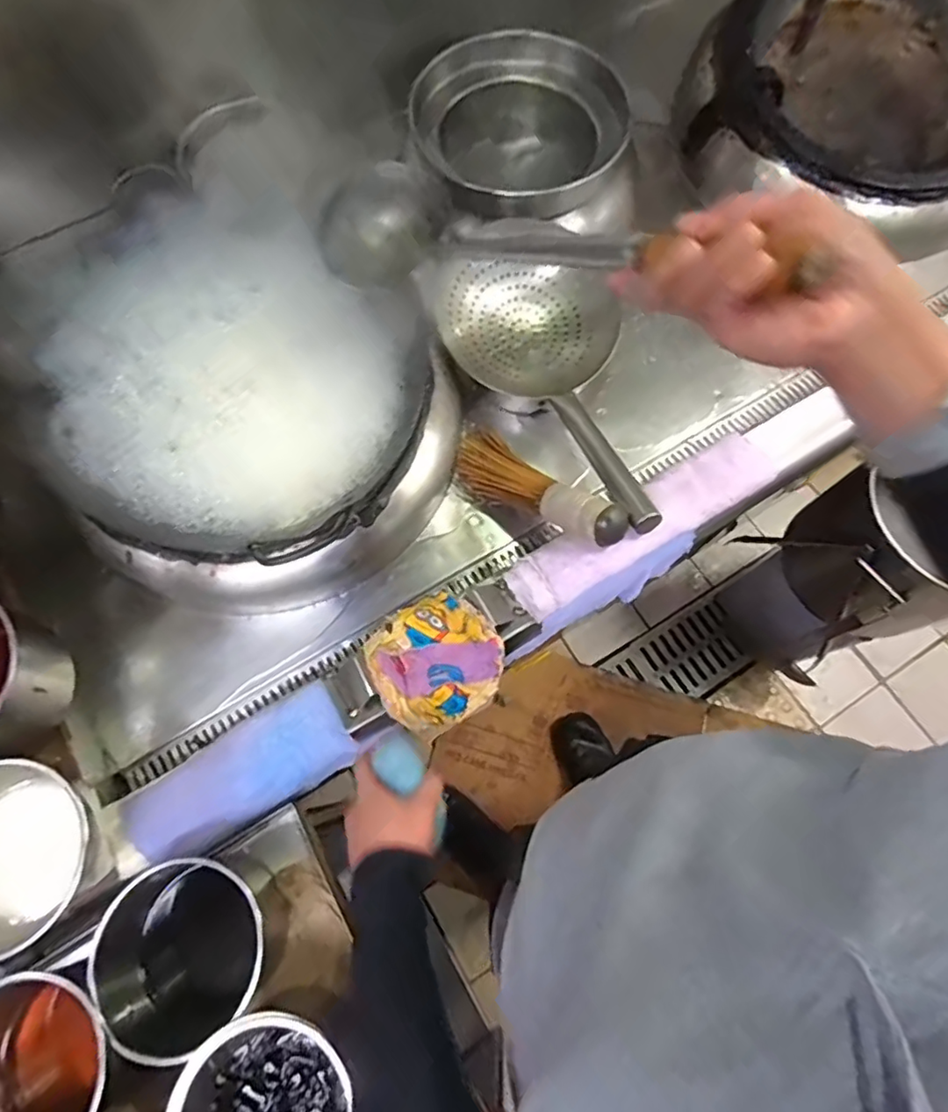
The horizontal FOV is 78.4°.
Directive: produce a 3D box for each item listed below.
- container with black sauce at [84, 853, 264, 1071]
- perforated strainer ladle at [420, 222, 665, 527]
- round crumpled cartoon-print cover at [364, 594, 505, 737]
[{"bbox_3d":[-0.277,0.386,0.588,0.154,0.114,0.150,0,71,1],"label":"container with black sauce"},{"bbox_3d":[0.111,-0.218,0.750,0.212,0.119,0.443,-24,59,-7],"label":"perforated strainer ladle"},{"bbox_3d":[-0.045,0.116,0.661,0.140,0.038,0.141,-35,74,-10],"label":"round crumpled cartoon-print cover"}]

